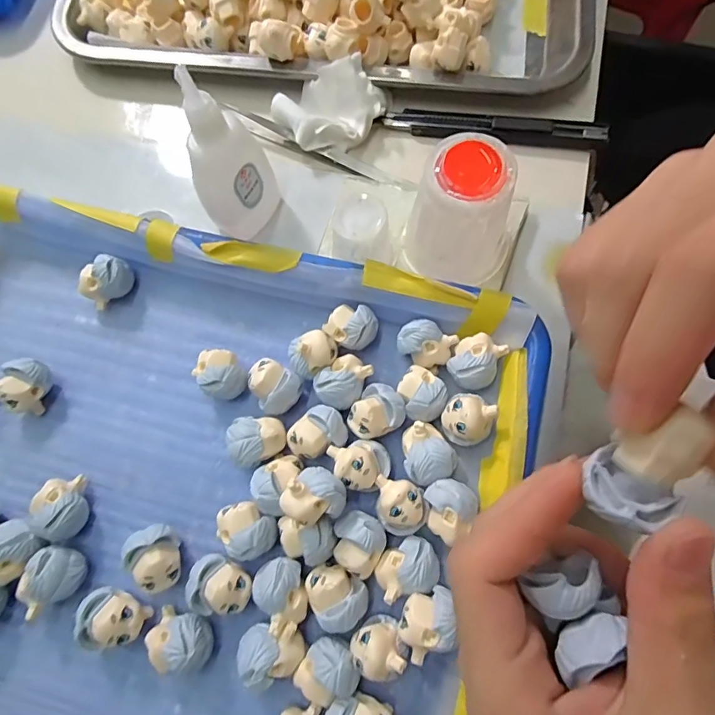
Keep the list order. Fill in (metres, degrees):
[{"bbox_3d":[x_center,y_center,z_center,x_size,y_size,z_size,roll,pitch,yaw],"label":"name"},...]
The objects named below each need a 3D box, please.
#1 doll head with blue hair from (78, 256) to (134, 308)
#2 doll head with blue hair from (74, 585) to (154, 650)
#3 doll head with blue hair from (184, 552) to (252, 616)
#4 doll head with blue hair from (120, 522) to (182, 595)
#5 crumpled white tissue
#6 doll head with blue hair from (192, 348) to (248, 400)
[{"bbox_3d":[-0.139,-0.043,0.255,0.027,0.021,0.019,-35,76,-7],"label":"doll head with blue hair"},{"bbox_3d":[-0.110,0.115,0.208,0.025,0.024,0.023,-12,74,-1],"label":"doll head with blue hair"},{"bbox_3d":[-0.063,0.104,0.208,0.028,0.023,0.023,34,79,11],"label":"doll head with blue hair"},{"bbox_3d":[-0.093,0.092,0.211,0.020,0.023,0.027,-21,74,-3],"label":"doll head with blue hair"},{"bbox_3d":[-0.018,-0.154,0.280,0.056,0.029,0.051,-40,76,-8],"label":"crumpled white tissue"},{"bbox_3d":[-0.070,0.009,0.236,0.021,0.023,0.028,-31,75,-6],"label":"doll head with blue hair"}]

